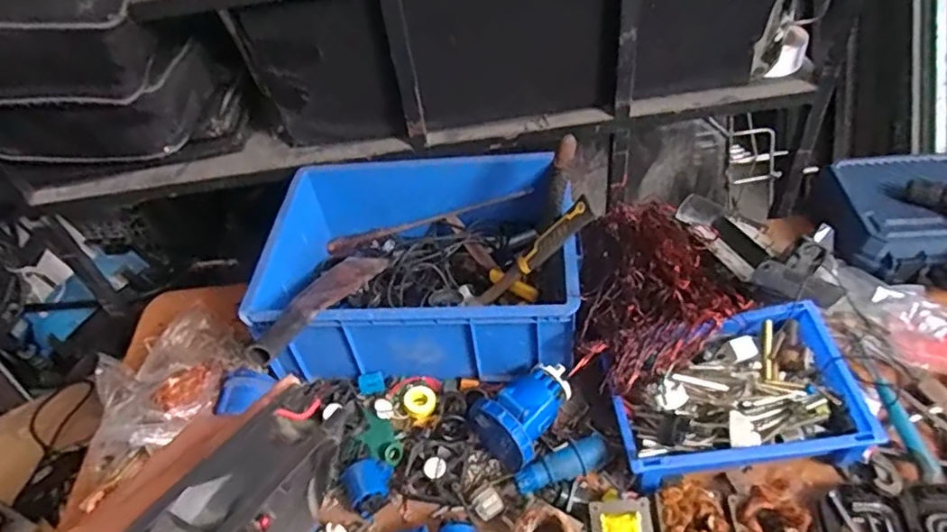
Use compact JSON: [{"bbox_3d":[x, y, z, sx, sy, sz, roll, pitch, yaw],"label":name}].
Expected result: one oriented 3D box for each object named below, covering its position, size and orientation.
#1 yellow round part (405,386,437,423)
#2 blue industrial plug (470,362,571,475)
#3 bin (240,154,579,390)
[{"bbox_3d":[-0.078,0.205,0.925,0.044,0.013,0.053,-34,51,-23],"label":"yellow round part"},{"bbox_3d":[0.076,0.201,0.872,0.105,0.111,0.139,32,58,32],"label":"blue industrial plug"},{"bbox_3d":[-0.077,-0.015,1.025,0.476,0.158,0.394,-1,46,6],"label":"bin"}]

